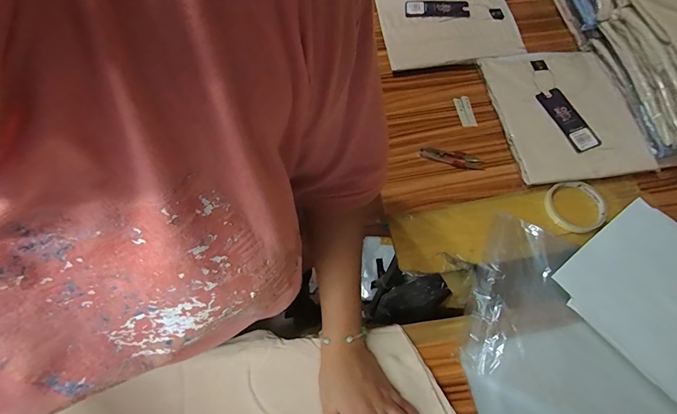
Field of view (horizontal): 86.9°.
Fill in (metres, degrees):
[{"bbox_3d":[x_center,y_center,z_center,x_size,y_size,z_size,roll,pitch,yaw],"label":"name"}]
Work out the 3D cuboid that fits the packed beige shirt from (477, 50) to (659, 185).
[{"bbox_3d":[0.376,-0.160,0.596,0.214,0.033,0.256,-9,67,-5],"label":"packed beige shirt"}]

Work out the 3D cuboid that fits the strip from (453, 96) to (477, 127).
[{"bbox_3d":[0.219,-0.166,0.617,0.027,0.004,0.063,-9,67,-5],"label":"strip"}]

